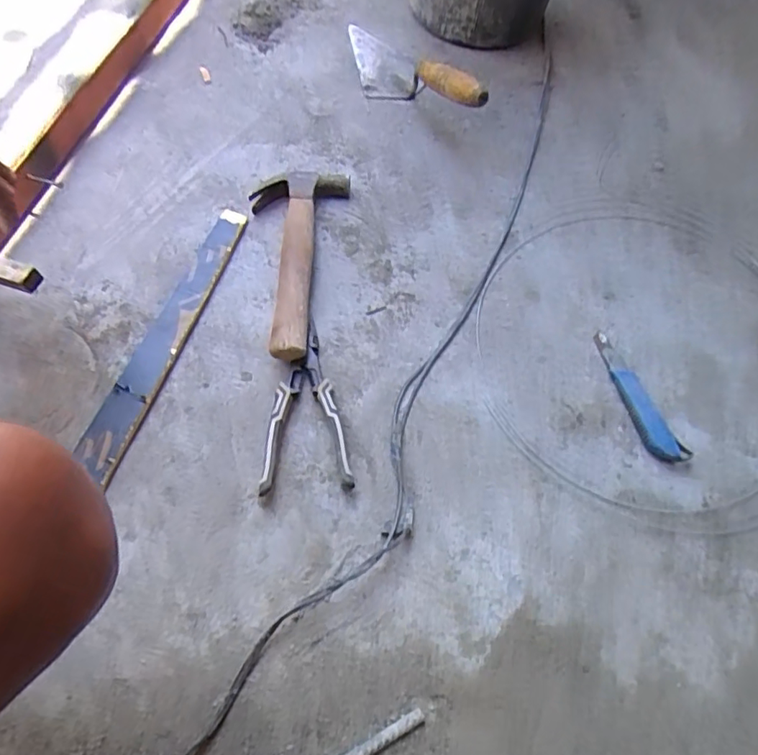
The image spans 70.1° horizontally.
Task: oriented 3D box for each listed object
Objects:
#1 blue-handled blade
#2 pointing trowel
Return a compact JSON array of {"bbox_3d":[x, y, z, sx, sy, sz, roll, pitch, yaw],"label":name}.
[{"bbox_3d":[0.288,0.020,0.610,0.037,0.018,0.169,-20,66,-12],"label":"blue-handled blade"},{"bbox_3d":[0.036,-0.451,0.794,0.092,0.072,0.360,-29,47,-16],"label":"pointing trowel"}]

